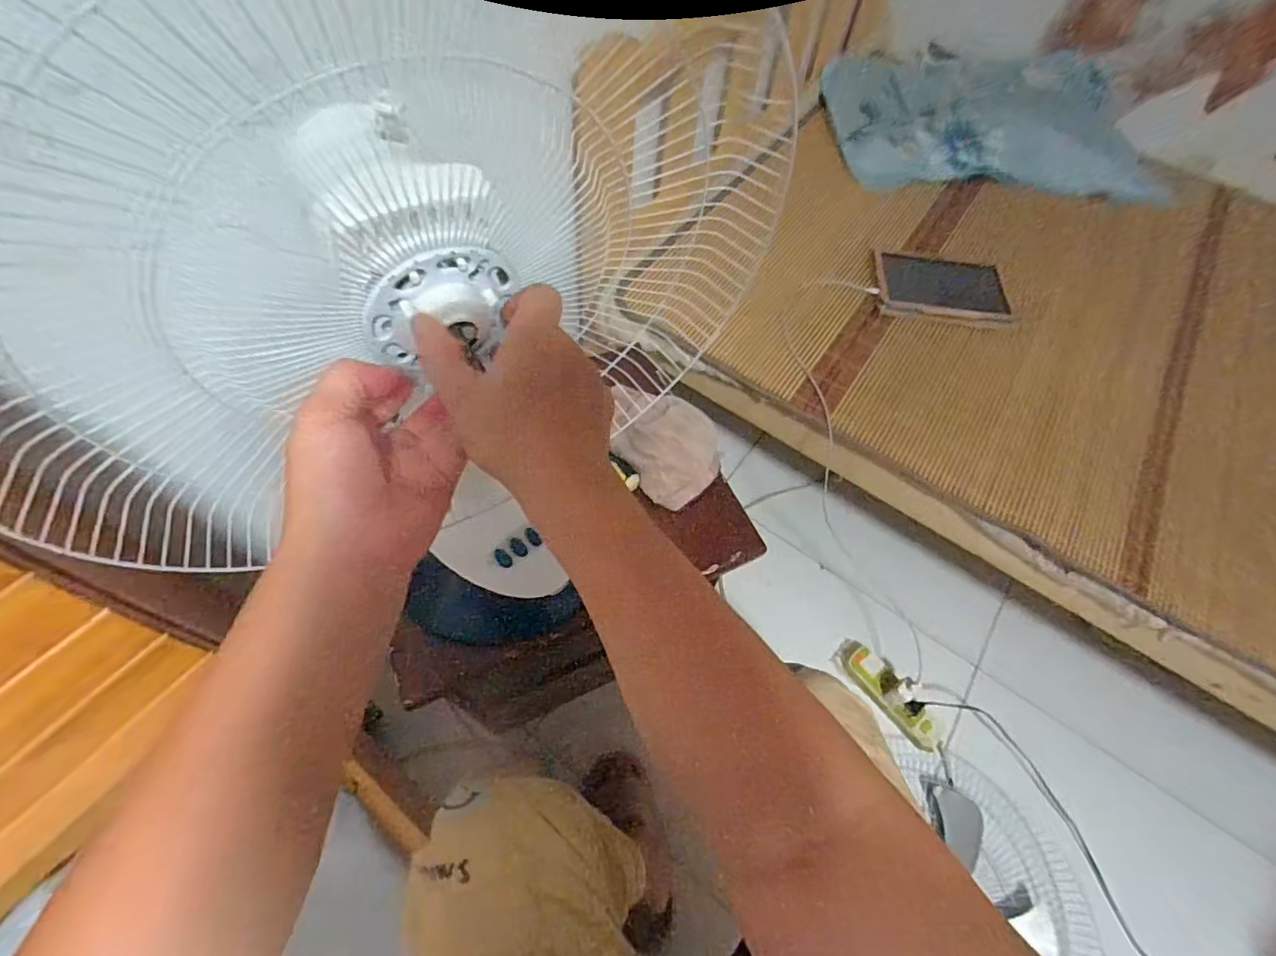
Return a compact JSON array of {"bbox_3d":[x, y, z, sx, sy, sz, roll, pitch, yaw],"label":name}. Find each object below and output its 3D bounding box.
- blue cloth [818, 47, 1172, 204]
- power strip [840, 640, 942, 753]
[{"bbox_3d":[0.781,-0.797,1.216,0.710,0.109,0.354,3,59,-3],"label":"blue cloth"},{"bbox_3d":[0.442,0.377,0.966,0.056,0.032,0.205,-30,66,-20],"label":"power strip"}]

